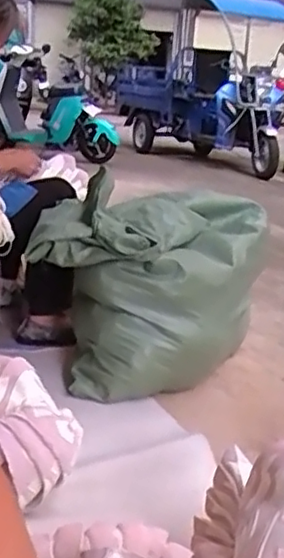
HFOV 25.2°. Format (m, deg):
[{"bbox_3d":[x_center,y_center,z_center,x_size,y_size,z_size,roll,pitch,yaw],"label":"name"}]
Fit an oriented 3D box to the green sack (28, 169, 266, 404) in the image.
[{"bbox_3d":[0.028,0.029,1.689,0.498,0.459,0.510,10,19,16],"label":"green sack"}]

